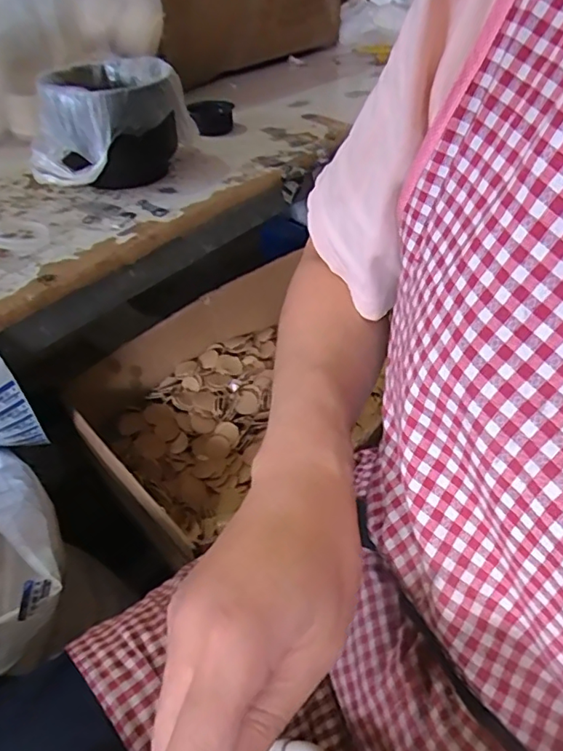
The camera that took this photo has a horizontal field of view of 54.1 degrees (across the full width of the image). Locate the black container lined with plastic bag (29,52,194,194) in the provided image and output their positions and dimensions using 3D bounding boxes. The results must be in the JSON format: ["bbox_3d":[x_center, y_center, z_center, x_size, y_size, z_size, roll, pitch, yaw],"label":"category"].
[{"bbox_3d":[-0.199,-0.291,0.643,0.167,0.106,0.161,-5,41,-6],"label":"black container lined with plastic bag"}]

